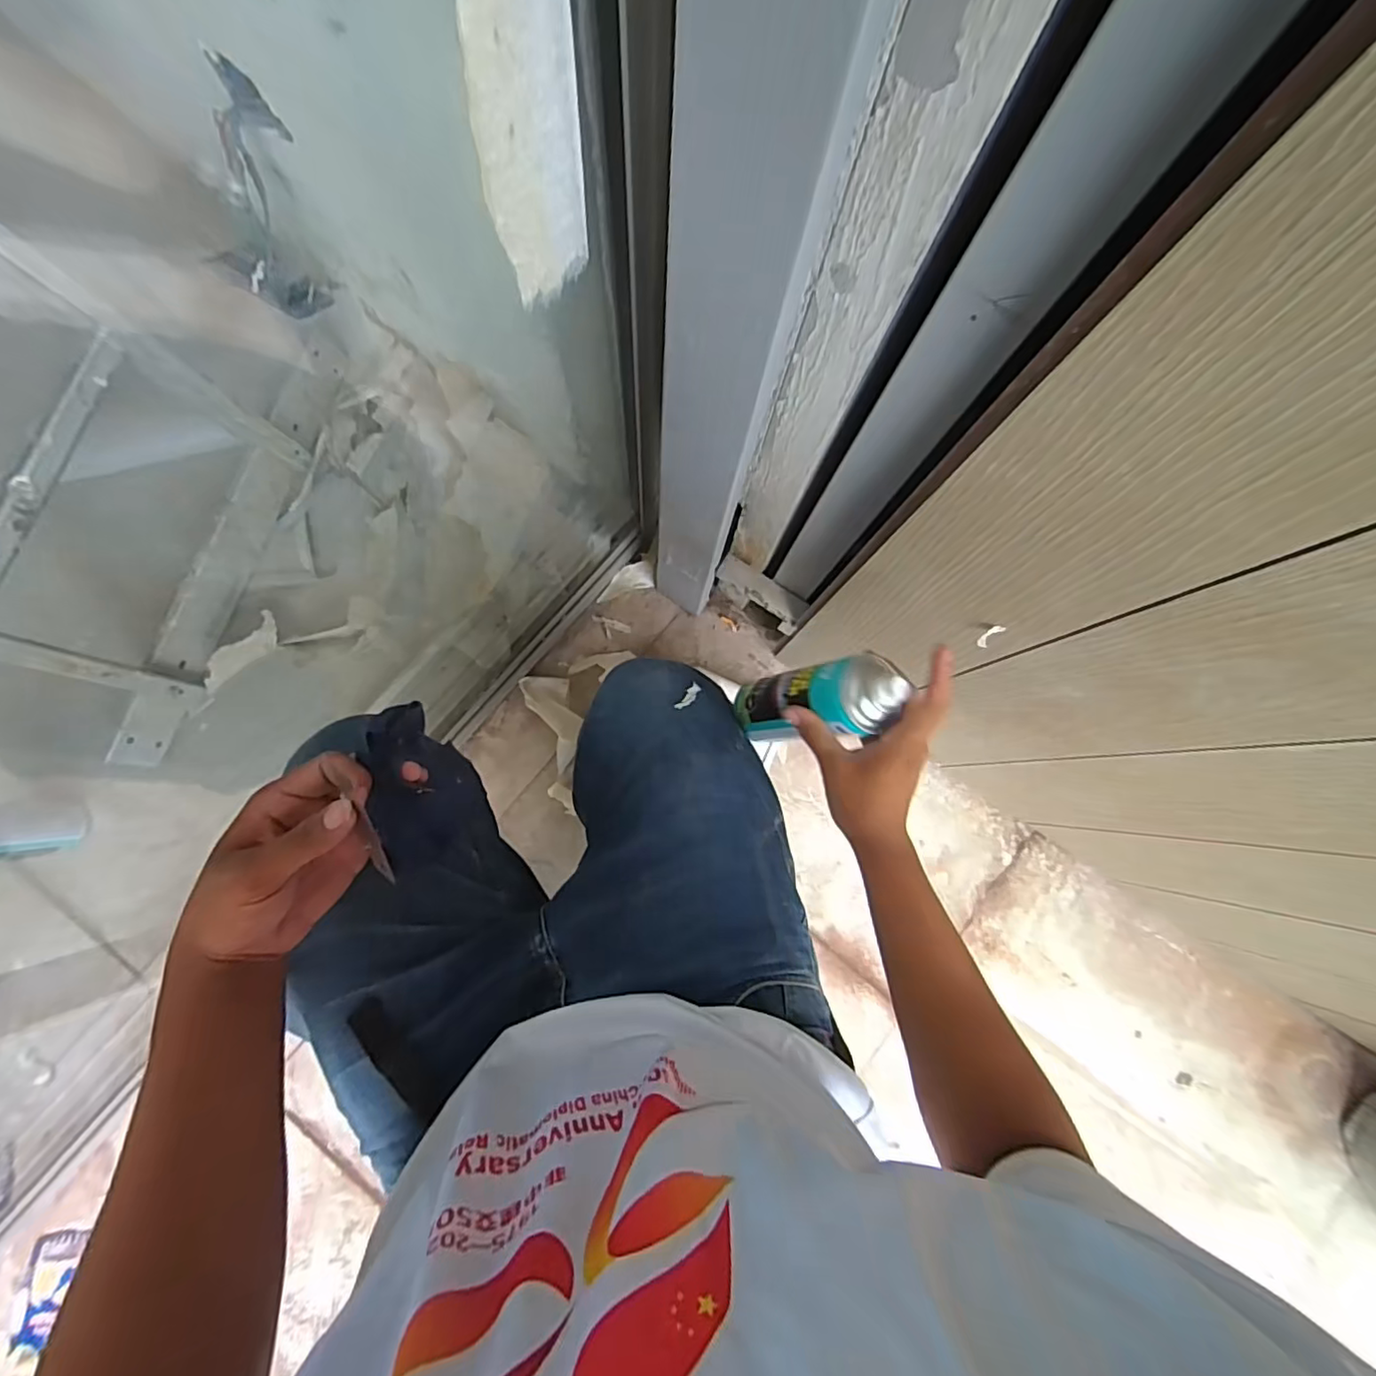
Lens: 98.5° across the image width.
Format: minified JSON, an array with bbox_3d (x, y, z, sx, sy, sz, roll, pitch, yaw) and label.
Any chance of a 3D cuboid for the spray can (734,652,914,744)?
[{"bbox_3d":[0.112,0.012,0.520,0.060,0.180,0.069,5,80,-31],"label":"spray can"}]

